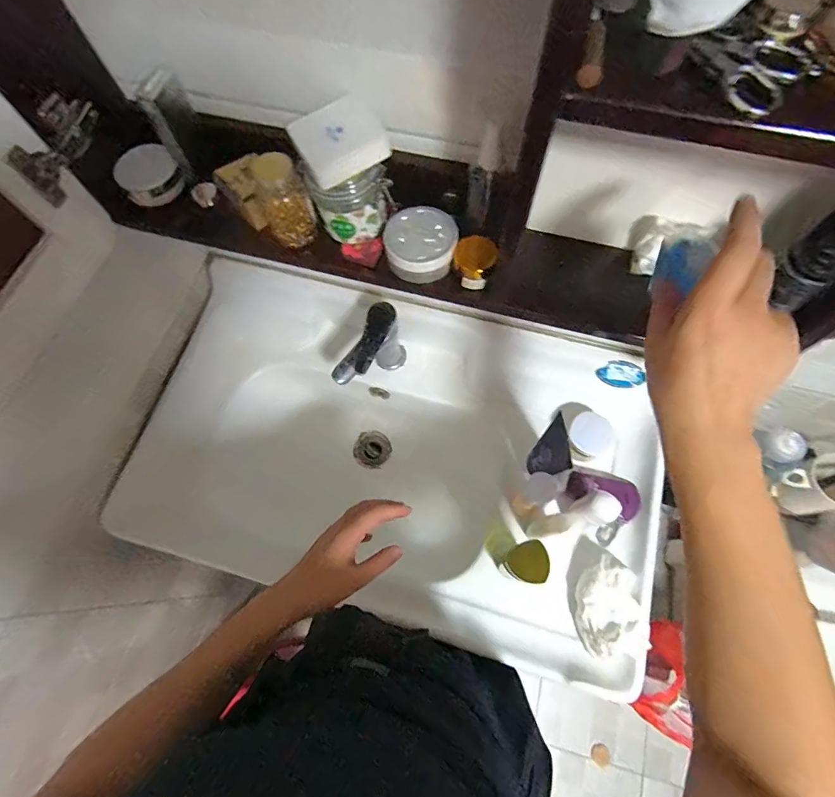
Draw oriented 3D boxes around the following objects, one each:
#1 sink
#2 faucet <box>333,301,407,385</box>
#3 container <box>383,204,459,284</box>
[{"bbox_3d":[-0.031,0.086,0.722,0.778,0.187,0.475,13,70,7],"label":"sink"},{"bbox_3d":[-0.069,-0.065,0.710,0.049,0.169,0.138,32,74,13],"label":"faucet"},{"bbox_3d":[0.004,-0.162,0.485,0.073,0.040,0.075,-1,69,2],"label":"container"}]

